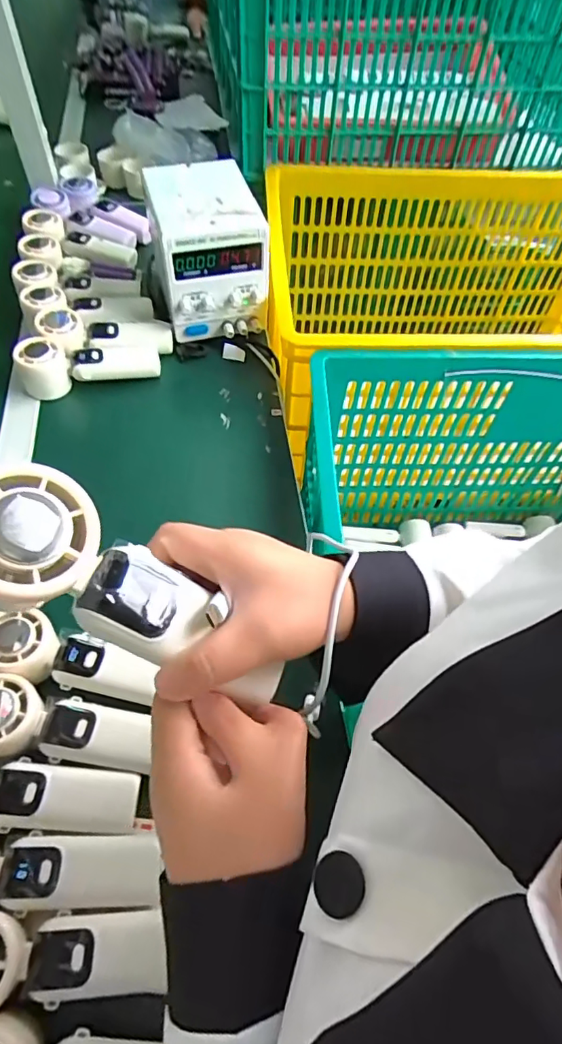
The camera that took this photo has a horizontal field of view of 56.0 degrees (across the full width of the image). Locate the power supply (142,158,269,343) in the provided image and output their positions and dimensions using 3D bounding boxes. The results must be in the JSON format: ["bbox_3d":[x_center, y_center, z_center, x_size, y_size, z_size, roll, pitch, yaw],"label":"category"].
[{"bbox_3d":[-0.100,-0.357,0.696,0.126,0.143,0.159,-15,58,-13],"label":"power supply"}]

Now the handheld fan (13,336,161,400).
[{"bbox_3d":[-0.238,-0.200,0.659,0.164,0.057,0.049,-15,58,-13],"label":"handheld fan"}]

